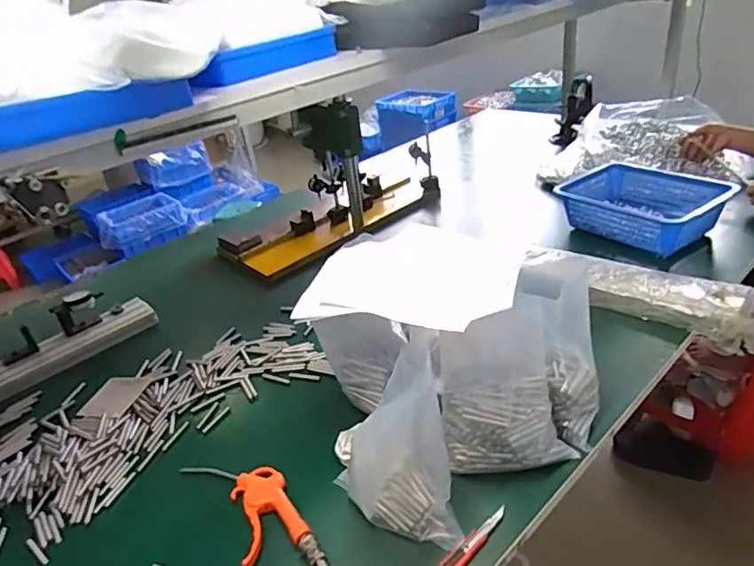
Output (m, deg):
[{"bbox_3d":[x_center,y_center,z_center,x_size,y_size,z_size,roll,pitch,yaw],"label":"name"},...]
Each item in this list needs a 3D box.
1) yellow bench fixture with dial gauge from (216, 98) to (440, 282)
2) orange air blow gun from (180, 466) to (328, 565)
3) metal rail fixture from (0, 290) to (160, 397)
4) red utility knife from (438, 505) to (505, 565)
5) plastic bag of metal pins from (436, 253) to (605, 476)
[{"bbox_3d":[-0.130,-0.297,1.380,0.270,0.344,0.597,20,43,40],"label":"yellow bench fixture with dial gauge"},{"bbox_3d":[-0.143,0.299,0.667,0.097,0.027,0.231,-28,35,-26],"label":"orange air blow gun"},{"bbox_3d":[-0.687,0.134,1.018,0.485,0.086,0.115,-33,38,-32],"label":"metal rail fixture"},{"bbox_3d":[0.097,0.307,0.592,0.151,0.018,0.025,-27,38,-28],"label":"red utility knife"},{"bbox_3d":[0.195,0.120,0.662,0.218,0.235,0.116,-14,31,-5],"label":"plastic bag of metal pins"}]

